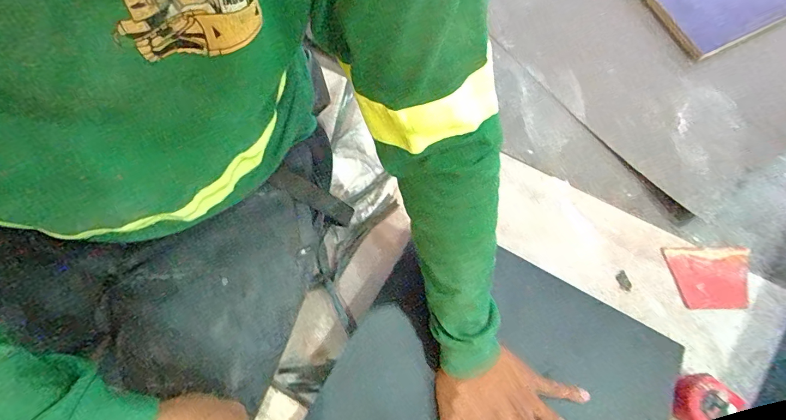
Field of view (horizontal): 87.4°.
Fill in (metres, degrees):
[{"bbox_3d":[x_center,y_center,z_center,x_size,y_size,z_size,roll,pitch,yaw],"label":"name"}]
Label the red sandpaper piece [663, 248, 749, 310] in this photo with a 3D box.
[{"bbox_3d":[0.454,0.097,0.585,0.114,0.009,0.084,-2,75,3],"label":"red sandpaper piece"}]

